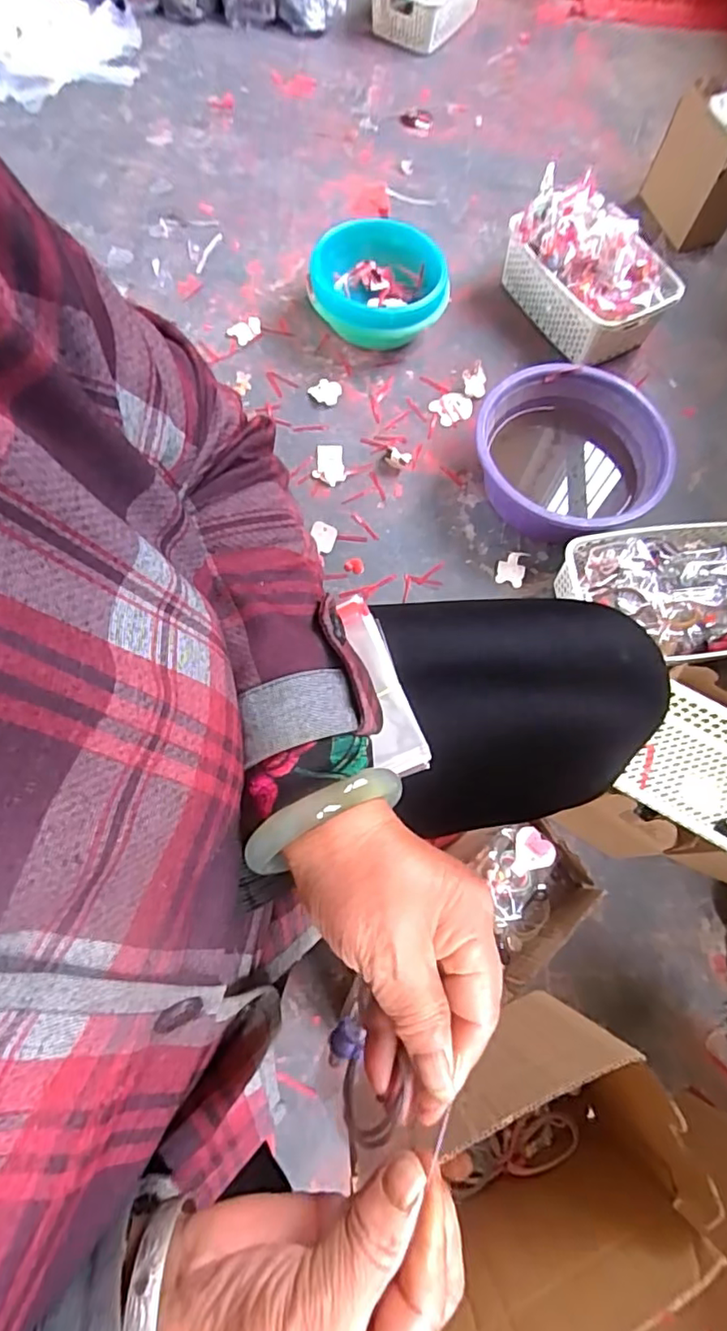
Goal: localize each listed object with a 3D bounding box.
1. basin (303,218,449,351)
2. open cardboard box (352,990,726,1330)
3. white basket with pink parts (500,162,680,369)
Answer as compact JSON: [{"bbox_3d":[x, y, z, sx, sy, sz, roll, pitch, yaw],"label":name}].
[{"bbox_3d":[0.026,-0.658,1.009,0.235,0.102,0.221,5,70,-1],"label":"basin"},{"bbox_3d":[0.098,0.343,0.402,0.204,0.178,0.121,-23,73,-11],"label":"open cardboard box"},{"bbox_3d":[0.387,-0.688,1.007,0.179,0.154,0.294,-27,74,-12],"label":"white basket with pink parts"}]

